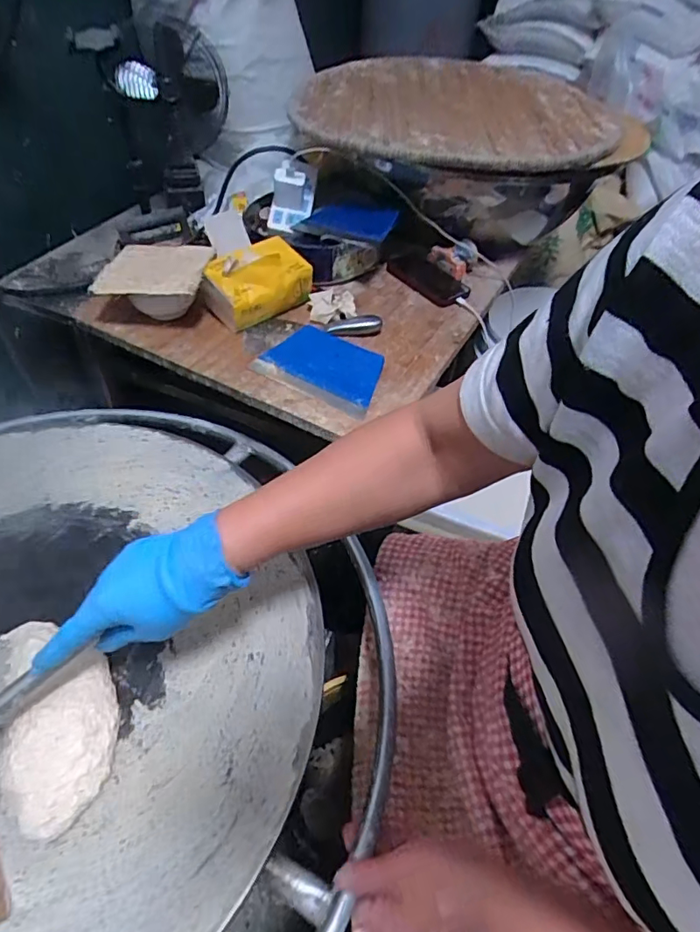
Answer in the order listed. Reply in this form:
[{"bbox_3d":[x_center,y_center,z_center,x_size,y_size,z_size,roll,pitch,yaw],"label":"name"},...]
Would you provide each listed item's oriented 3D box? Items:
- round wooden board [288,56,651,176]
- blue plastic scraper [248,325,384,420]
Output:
[{"bbox_3d":[0.205,-0.703,1.024,0.632,0.051,0.590,2,49,-2],"label":"round wooden board"},{"bbox_3d":[-0.036,-0.157,0.797,0.188,0.017,0.131,24,52,16],"label":"blue plastic scraper"}]

